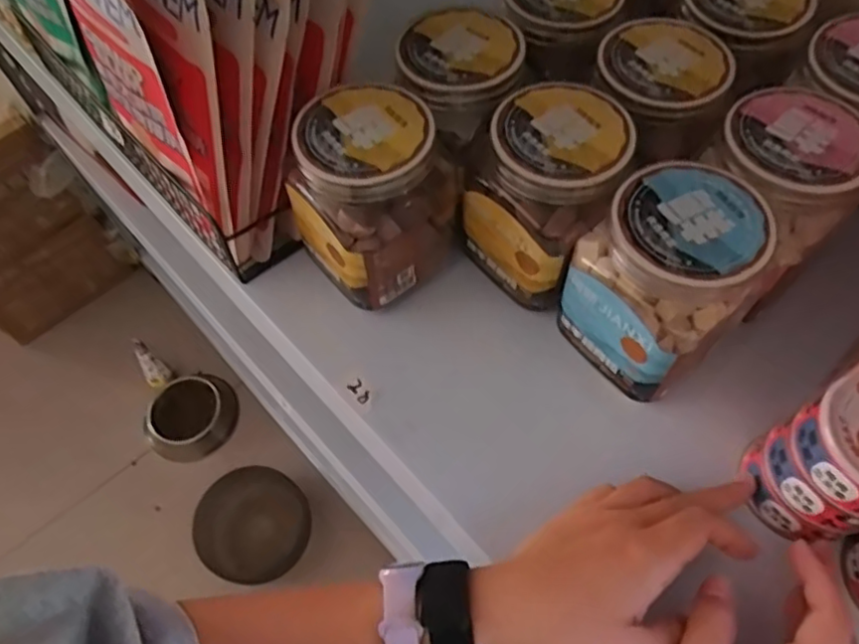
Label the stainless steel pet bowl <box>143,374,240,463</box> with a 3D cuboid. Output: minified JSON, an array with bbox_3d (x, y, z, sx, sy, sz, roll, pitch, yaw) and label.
[{"bbox_3d":[-0.506,0.202,1.315,0.191,0.054,0.169,-35,66,-16],"label":"stainless steel pet bowl"}]

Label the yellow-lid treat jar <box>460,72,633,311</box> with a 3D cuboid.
[{"bbox_3d":[0.070,-0.085,0.399,0.092,0.102,0.086,39,69,20],"label":"yellow-lid treat jar"}]

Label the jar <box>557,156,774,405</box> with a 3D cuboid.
[{"bbox_3d":[0.135,-0.024,0.361,0.083,0.102,0.083,-37,66,-17],"label":"jar"}]

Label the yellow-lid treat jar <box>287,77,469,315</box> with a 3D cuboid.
[{"bbox_3d":[-0.034,-0.082,0.398,0.095,0.106,0.086,-37,66,-17],"label":"yellow-lid treat jar"}]

